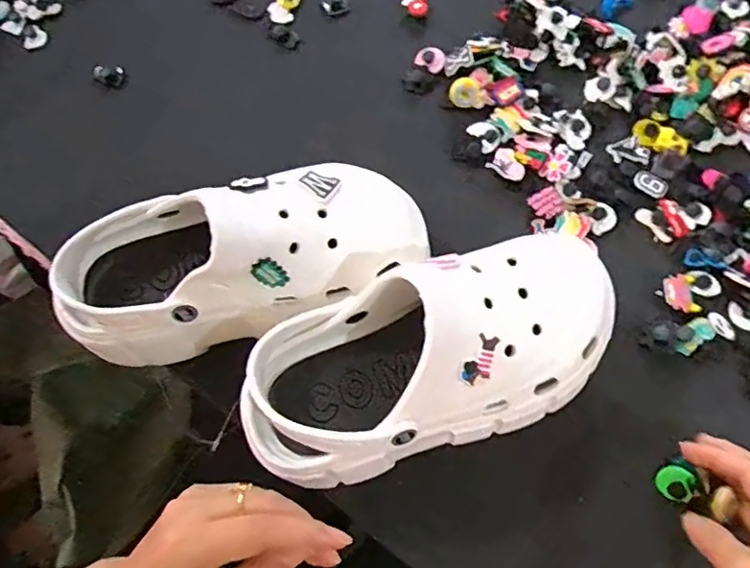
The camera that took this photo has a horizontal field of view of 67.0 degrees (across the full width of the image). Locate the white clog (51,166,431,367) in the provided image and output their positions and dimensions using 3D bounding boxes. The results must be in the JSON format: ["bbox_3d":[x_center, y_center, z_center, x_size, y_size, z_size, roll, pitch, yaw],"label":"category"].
[{"bbox_3d":[-0.088,-0.019,0.372,0.236,0.084,0.098,-12,70,-2],"label":"white clog"}]

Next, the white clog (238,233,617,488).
[{"bbox_3d":[0.038,0.050,0.358,0.241,0.105,0.108,-21,71,-5],"label":"white clog"}]

